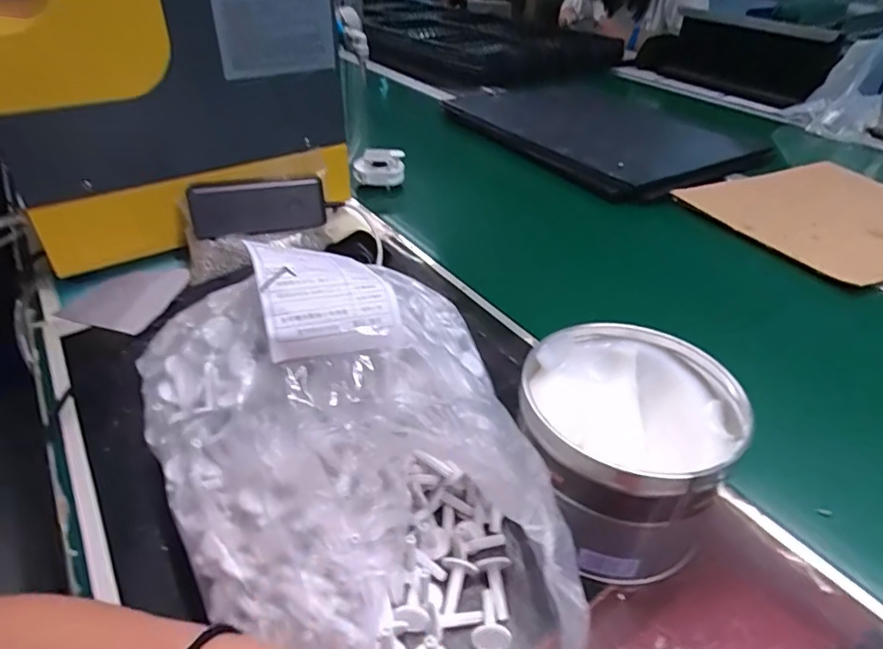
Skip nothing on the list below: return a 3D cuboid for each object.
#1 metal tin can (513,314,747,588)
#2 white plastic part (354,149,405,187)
[{"bbox_3d":[0.113,0.077,0.349,0.123,0.097,0.127,4,37,2],"label":"metal tin can"},{"bbox_3d":[-0.087,-0.226,0.790,0.069,0.042,0.040,-2,37,-5],"label":"white plastic part"}]

